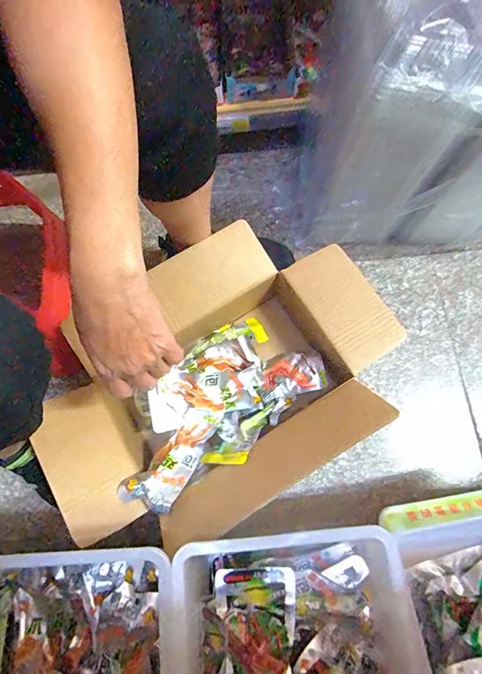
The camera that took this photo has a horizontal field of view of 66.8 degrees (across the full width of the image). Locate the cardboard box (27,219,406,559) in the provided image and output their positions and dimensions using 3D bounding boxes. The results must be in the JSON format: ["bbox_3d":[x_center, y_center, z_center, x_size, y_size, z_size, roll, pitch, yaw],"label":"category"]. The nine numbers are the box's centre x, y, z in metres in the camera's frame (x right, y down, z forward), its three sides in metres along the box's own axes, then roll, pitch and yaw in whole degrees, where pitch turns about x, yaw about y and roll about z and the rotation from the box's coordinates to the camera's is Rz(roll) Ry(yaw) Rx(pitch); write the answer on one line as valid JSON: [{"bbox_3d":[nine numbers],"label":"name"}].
[{"bbox_3d":[-0.024,0.069,0.575,0.539,0.160,0.369,-40,77,-14],"label":"cardboard box"}]

